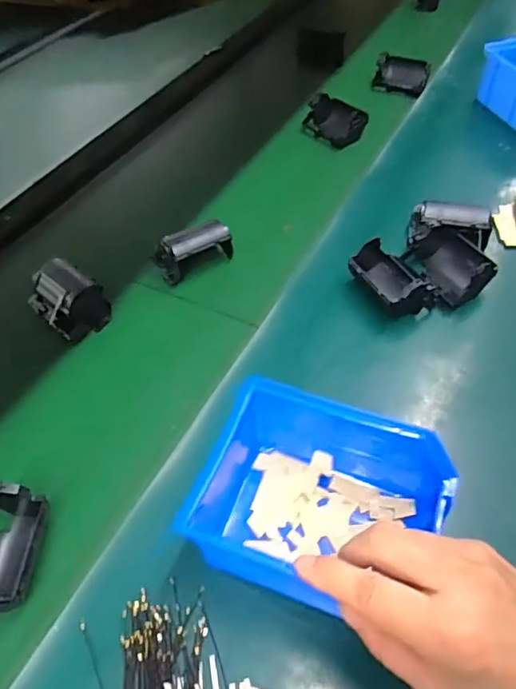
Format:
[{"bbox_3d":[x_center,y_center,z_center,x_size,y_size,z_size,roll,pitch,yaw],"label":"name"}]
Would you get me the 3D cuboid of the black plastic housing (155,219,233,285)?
[{"bbox_3d":[-0.063,-0.092,0.516,0.070,0.042,0.034,-32,56,-22],"label":"black plastic housing"}]

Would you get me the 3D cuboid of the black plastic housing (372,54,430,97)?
[{"bbox_3d":[0.201,-0.379,0.752,0.076,0.037,0.040,18,53,17],"label":"black plastic housing"}]

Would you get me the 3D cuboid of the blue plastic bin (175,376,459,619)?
[{"bbox_3d":[0.038,0.094,0.324,0.146,0.076,0.109,14,52,14],"label":"blue plastic bin"}]

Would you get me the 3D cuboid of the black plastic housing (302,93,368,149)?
[{"bbox_3d":[0.094,-0.277,0.672,0.083,0.043,0.045,29,57,24],"label":"black plastic housing"}]

